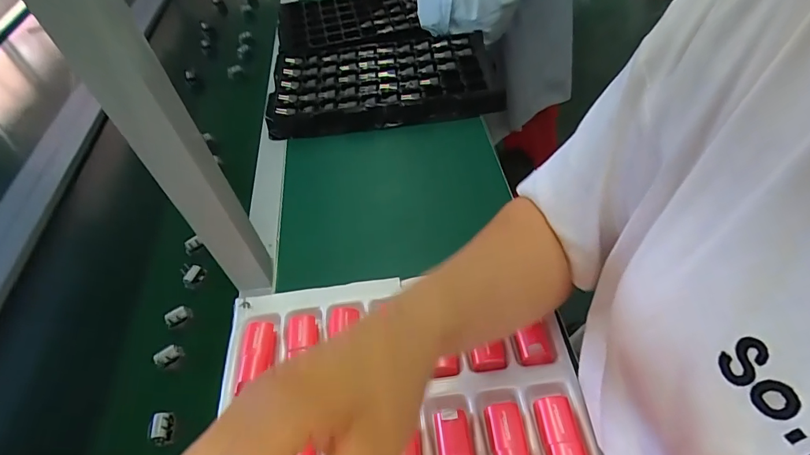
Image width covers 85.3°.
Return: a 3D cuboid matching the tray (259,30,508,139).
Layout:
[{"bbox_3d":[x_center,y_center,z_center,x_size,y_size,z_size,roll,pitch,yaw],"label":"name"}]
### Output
[{"bbox_3d":[-0.039,-0.257,0.740,0.361,0.031,0.258,-4,50,5],"label":"tray"}]

